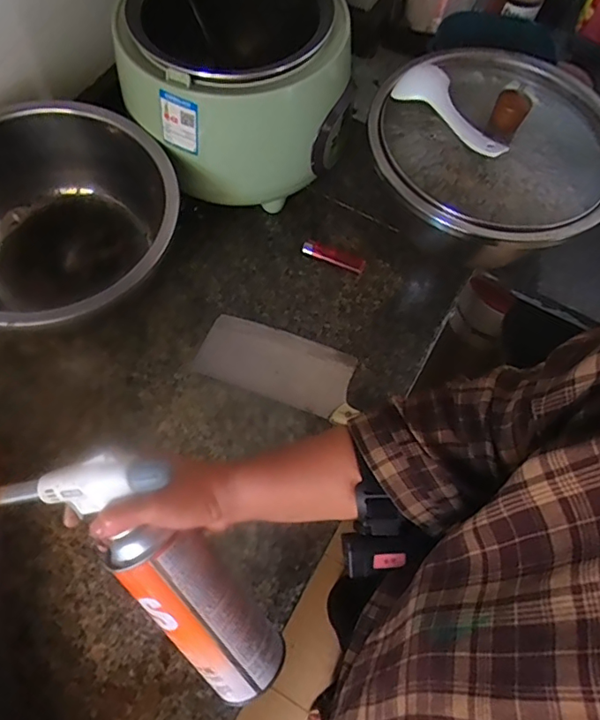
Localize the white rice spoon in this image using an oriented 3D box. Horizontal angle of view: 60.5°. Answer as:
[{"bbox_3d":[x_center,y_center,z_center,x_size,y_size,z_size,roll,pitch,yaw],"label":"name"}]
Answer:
[{"bbox_3d":[0.187,-0.295,0.616,0.044,0.033,0.168,-35,70,-14],"label":"white rice spoon"}]

